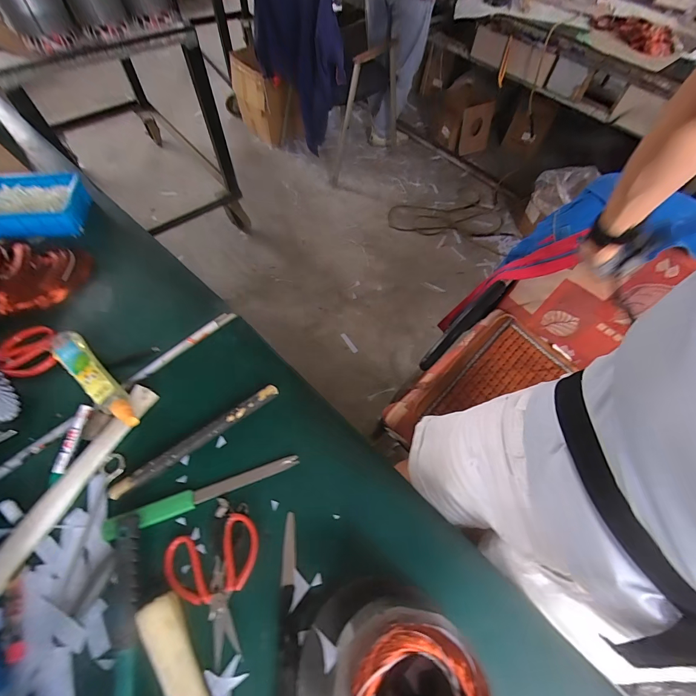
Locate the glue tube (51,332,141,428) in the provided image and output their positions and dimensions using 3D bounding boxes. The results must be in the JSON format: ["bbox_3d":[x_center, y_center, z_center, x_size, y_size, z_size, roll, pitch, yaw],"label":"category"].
[{"bbox_3d":[-0.407,0.052,0.547,0.217,0.044,0.041,39,66,18],"label":"glue tube"}]

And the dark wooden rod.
[{"bbox_3d":[-0.227,0.138,0.522,0.265,0.017,0.025,-33,67,-19],"label":"dark wooden rod"}]

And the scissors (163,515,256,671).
[{"bbox_3d":[-0.181,0.299,0.431,0.112,0.025,0.154,4,61,0],"label":"scissors"}]

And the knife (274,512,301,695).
[{"bbox_3d":[-0.074,0.341,0.419,0.029,0.014,0.239,-1,61,-3],"label":"knife"}]

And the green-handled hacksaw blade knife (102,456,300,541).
[{"bbox_3d":[-0.207,0.209,0.484,0.273,0.021,0.027,-18,63,-12],"label":"green-handled hacksaw blade knife"}]

